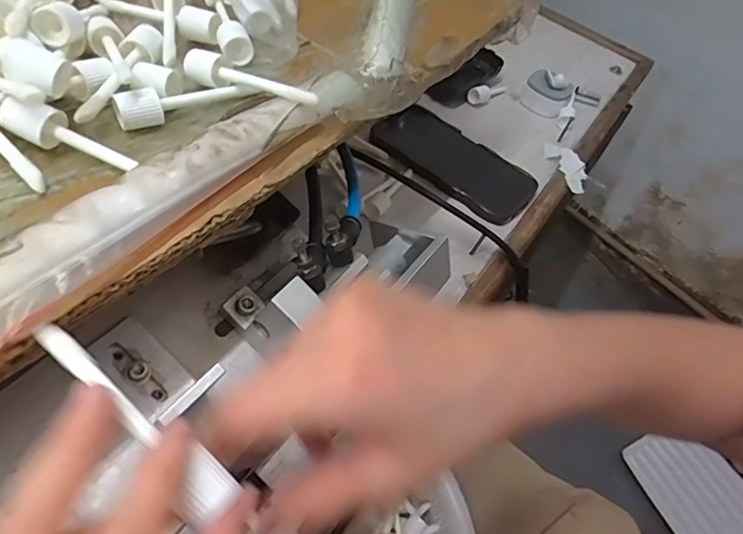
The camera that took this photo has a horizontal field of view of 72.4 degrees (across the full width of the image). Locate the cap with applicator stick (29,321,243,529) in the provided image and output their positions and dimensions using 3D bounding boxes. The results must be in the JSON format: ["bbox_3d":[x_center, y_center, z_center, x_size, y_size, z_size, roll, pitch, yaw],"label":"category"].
[{"bbox_3d":[-0.075,0.045,0.158,0.083,0.015,0.016,40,58,11],"label":"cap with applicator stick"}]

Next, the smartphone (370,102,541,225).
[{"bbox_3d":[0.086,-0.108,0.506,0.160,0.015,0.082,41,57,17],"label":"smartphone"}]

